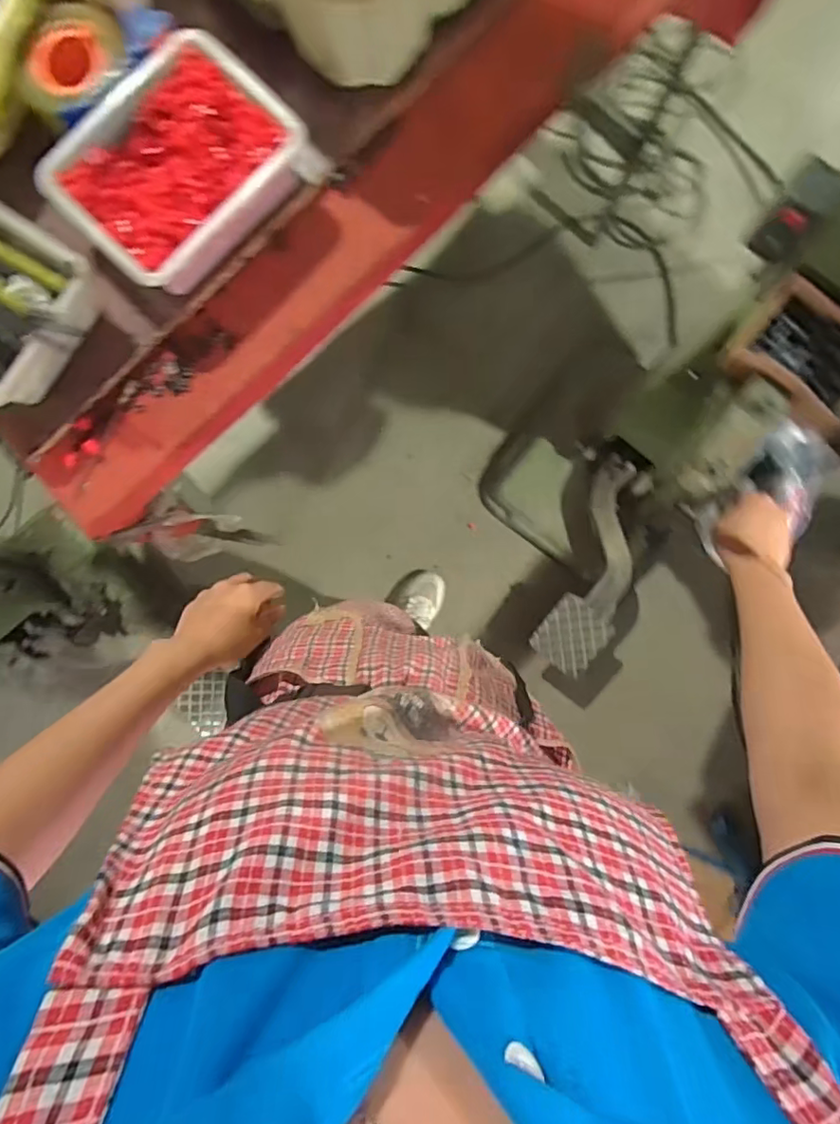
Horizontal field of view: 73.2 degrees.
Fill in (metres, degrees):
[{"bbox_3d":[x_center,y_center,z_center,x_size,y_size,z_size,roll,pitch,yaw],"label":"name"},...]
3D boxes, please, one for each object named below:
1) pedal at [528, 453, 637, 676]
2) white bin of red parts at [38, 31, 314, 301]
[{"bbox_3d":[0.404,0.008,1.254,0.163,0.086,0.442,21,88,2],"label":"pedal"},{"bbox_3d":[-0.257,-0.420,0.619,0.174,0.076,0.237,45,89,2],"label":"white bin of red parts"}]

